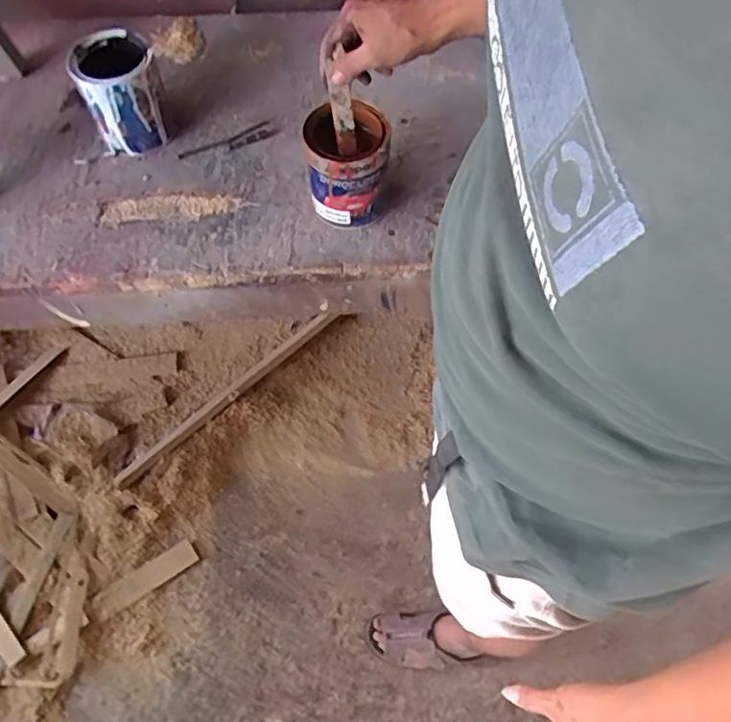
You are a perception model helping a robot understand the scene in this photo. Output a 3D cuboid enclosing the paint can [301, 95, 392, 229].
[{"bbox_3d":[-0.023,-0.247,0.784,0.104,0.132,0.090,6,64,3],"label":"paint can"}]

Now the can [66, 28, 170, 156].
[{"bbox_3d":[-0.341,-0.383,0.854,0.102,0.126,0.118,-21,65,-10],"label":"can"}]

